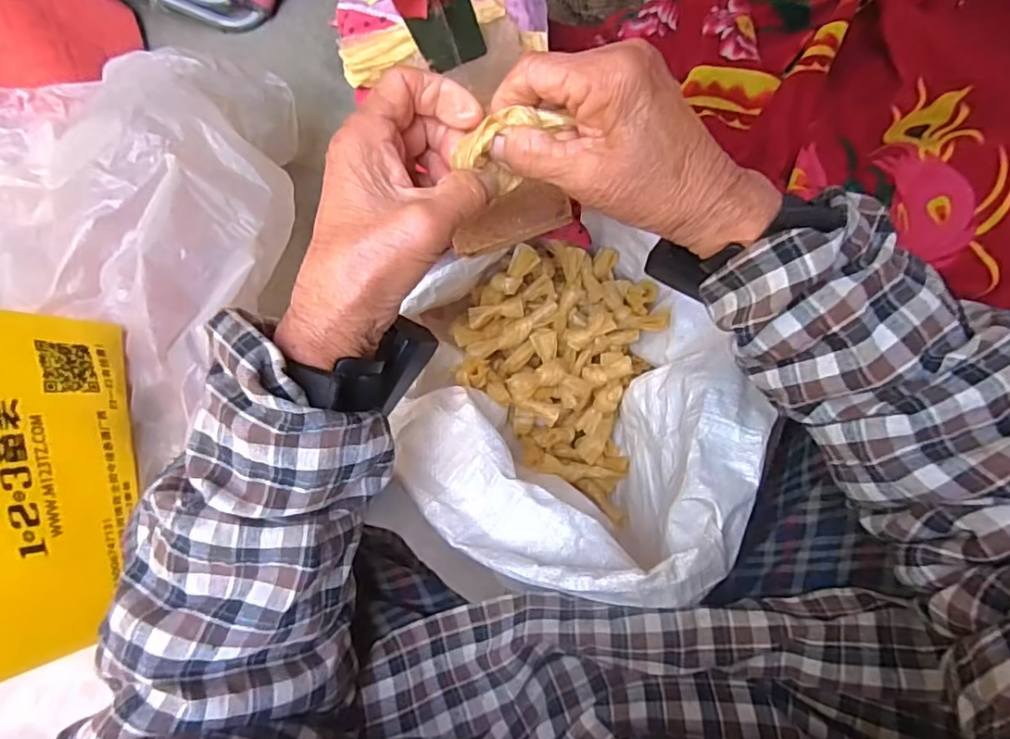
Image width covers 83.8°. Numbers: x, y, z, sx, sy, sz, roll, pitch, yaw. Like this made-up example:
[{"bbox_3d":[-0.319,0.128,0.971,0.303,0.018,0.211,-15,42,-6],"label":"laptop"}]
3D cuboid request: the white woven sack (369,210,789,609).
[{"bbox_3d":[0.055,0.014,0.416,0.216,0.201,0.250,4,90,5],"label":"white woven sack"}]

